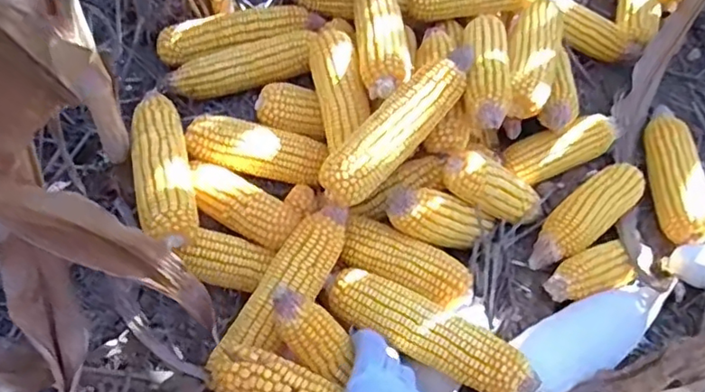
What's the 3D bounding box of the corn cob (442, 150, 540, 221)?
[{"bbox_3d":[0.159,-0.001,0.633,0.139,0.042,0.053,25,56,-30],"label":"corn cob"}]

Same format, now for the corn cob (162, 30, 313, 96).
[{"bbox_3d":[-0.136,-0.163,0.711,0.173,0.048,0.046,-10,62,-9],"label":"corn cob"}]

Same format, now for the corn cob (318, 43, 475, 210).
[{"bbox_3d":[0.051,-0.074,0.598,0.056,0.058,0.214,40,66,17],"label":"corn cob"}]

